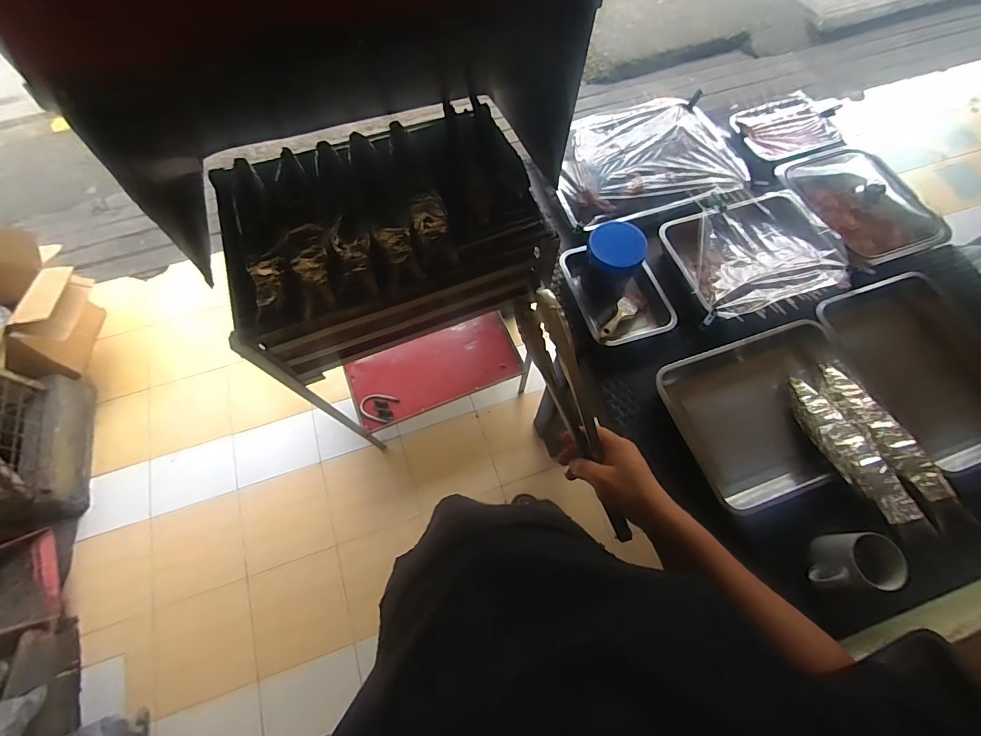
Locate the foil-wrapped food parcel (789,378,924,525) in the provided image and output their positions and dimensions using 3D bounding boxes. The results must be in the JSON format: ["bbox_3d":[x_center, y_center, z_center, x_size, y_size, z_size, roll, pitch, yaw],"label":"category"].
[{"bbox_3d":[0.647,0.140,0.762,0.070,0.032,0.278,-13,54,-6],"label":"foil-wrapped food parcel"}]

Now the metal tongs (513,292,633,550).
[{"bbox_3d":[0.112,0.063,0.537,0.047,0.056,0.330,-21,93,-9],"label":"metal tongs"}]

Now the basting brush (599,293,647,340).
[{"bbox_3d":[0.283,-0.116,0.907,0.051,0.023,0.177,39,55,14],"label":"basting brush"}]

